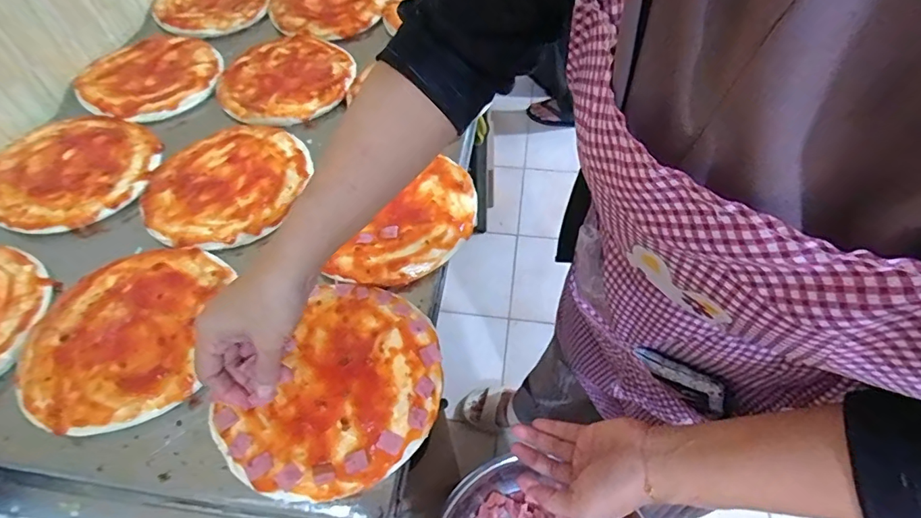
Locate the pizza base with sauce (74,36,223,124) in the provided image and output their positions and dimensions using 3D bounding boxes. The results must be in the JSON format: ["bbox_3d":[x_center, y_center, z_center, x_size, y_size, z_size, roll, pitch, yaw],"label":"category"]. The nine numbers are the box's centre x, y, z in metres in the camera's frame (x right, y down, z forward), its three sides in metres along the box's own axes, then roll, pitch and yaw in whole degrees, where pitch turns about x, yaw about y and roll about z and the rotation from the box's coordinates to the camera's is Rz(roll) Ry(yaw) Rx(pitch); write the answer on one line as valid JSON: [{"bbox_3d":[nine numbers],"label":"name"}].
[{"bbox_3d":[-0.477,-0.283,0.757,0.196,0.025,0.188,0,54,1],"label":"pizza base with sauce"}]

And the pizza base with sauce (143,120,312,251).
[{"bbox_3d":[-0.293,-0.100,0.604,0.189,0.008,0.191,0,54,1],"label":"pizza base with sauce"}]

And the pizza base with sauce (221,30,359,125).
[{"bbox_3d":[-0.261,-0.275,0.729,0.191,0.006,0.201,-25,57,-16],"label":"pizza base with sauce"}]

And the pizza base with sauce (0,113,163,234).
[{"bbox_3d":[-0.510,-0.121,0.639,0.211,0.020,0.197,0,54,1],"label":"pizza base with sauce"}]

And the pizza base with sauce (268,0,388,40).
[{"bbox_3d":[-0.233,-0.456,0.855,0.196,0.015,0.218,-11,54,-7],"label":"pizza base with sauce"}]

